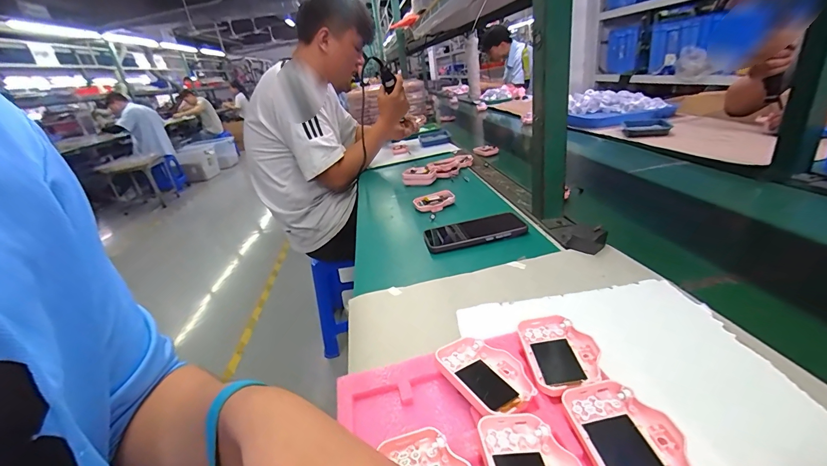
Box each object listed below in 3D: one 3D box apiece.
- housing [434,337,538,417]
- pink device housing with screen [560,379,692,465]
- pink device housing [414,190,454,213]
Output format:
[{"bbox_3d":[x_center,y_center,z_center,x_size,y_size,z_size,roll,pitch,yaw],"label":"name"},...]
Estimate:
[{"bbox_3d":[0.062,0.121,0.319,0.061,0.012,0.082,-24,28,-30],"label":"housing"},{"bbox_3d":[0.148,0.139,0.250,0.058,0.015,0.085,-11,24,-5],"label":"pink device housing with screen"},{"bbox_3d":[0.044,-0.066,0.758,0.081,0.026,0.060,-11,24,-4],"label":"pink device housing"}]

